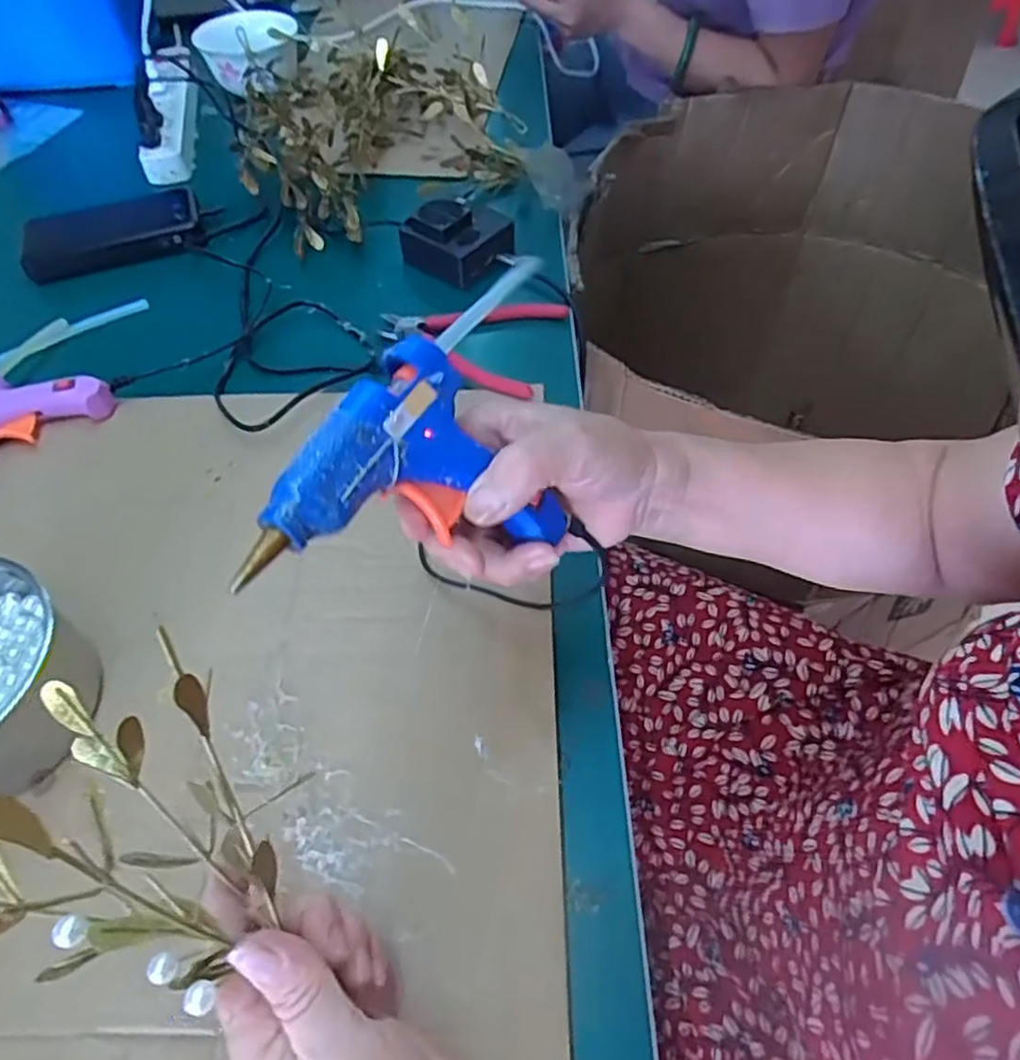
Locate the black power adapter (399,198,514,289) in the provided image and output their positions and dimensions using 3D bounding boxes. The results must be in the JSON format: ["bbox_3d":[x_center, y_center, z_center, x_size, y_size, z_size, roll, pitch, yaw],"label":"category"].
[{"bbox_3d":[-0.046,-0.266,0.635,0.082,0.046,0.072,38,65,26],"label":"black power adapter"}]

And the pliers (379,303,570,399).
[{"bbox_3d":[-0.040,-0.157,0.568,0.150,0.024,0.115,12,56,11],"label":"pliers"}]

